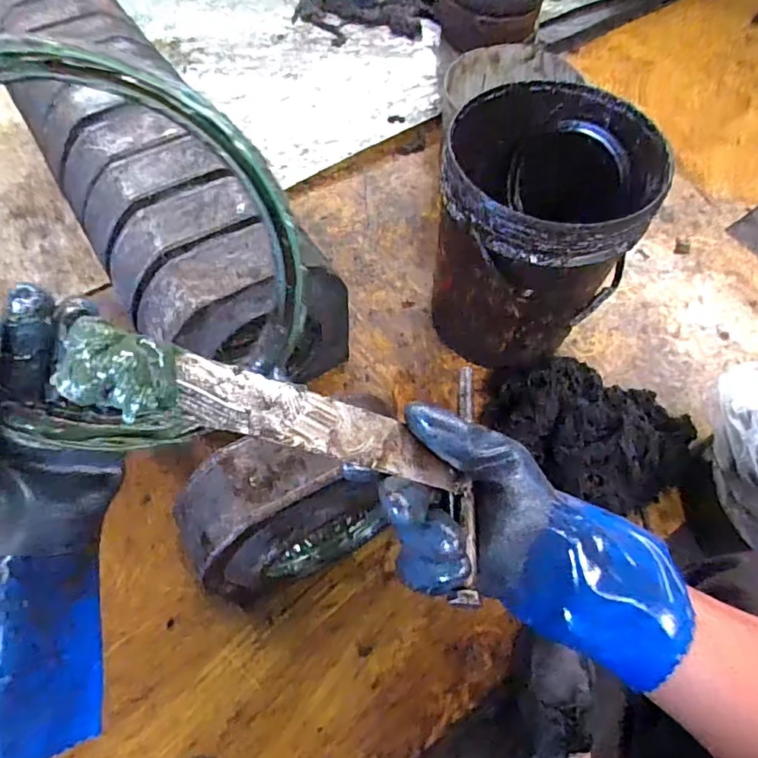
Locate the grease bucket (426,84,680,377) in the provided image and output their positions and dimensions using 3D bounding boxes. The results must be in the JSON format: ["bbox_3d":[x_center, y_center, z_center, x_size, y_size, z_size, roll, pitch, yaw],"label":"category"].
[{"bbox_3d":[0.247,-0.226,0.878,0.282,0.347,0.293,0,60,0],"label":"grease bucket"}]

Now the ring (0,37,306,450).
[{"bbox_3d":[-0.138,-0.050,0.256,0.191,0.194,0.010,-33,32,10],"label":"ring"}]

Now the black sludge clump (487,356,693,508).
[{"bbox_3d":[0.356,0.074,0.925,0.274,0.113,0.320,-36,66,-19],"label":"black sludge clump"}]

